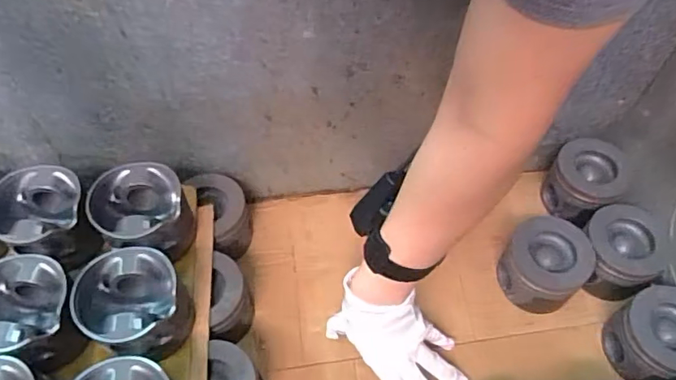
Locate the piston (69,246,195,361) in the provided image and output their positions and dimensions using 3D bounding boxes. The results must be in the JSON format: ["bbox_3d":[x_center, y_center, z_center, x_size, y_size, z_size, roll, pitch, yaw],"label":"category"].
[{"bbox_3d":[-0.188,0.110,0.486,0.086,0.075,0.090,1,57,-1],"label":"piston"}]

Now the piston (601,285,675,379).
[{"bbox_3d":[0.343,0.157,0.555,0.096,0.074,0.092,1,57,-1],"label":"piston"}]

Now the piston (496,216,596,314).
[{"bbox_3d":[0.239,0.089,0.607,0.089,0.072,0.096,1,57,-1],"label":"piston"}]

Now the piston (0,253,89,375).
[{"bbox_3d":[-0.285,0.115,0.482,0.091,0.073,0.084,1,57,-1],"label":"piston"}]

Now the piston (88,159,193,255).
[{"bbox_3d":[-0.201,0.026,0.546,0.088,0.075,0.091,1,57,-1],"label":"piston"}]

